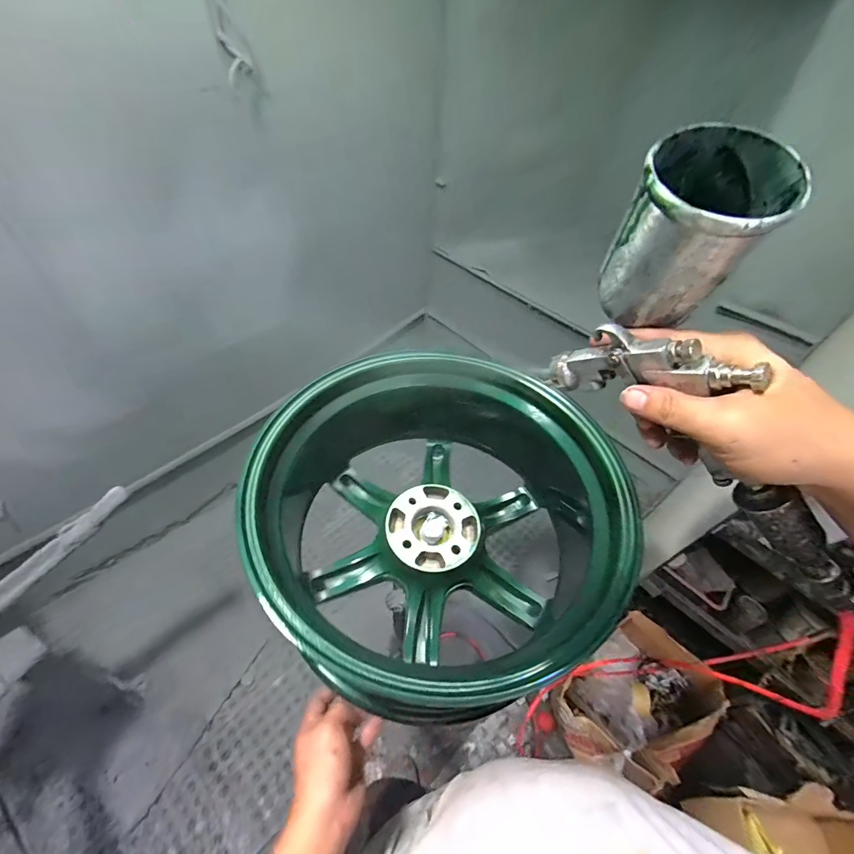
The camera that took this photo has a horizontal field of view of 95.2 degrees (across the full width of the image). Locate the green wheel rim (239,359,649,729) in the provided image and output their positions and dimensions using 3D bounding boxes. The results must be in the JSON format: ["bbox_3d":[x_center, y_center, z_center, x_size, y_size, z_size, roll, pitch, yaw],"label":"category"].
[{"bbox_3d":[0.008,0.119,0.551,0.449,0.207,0.446,3,49,-3],"label":"green wheel rim"}]

